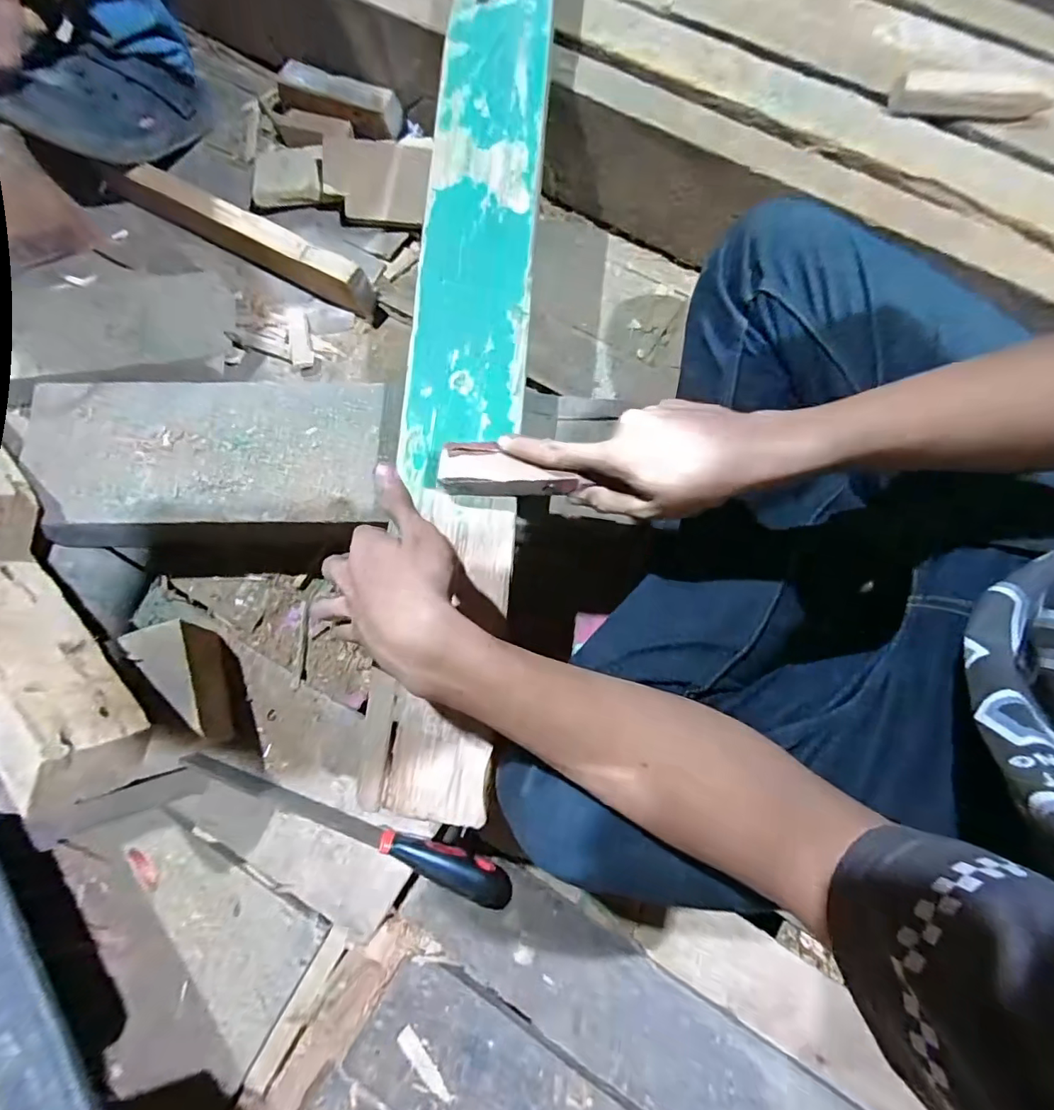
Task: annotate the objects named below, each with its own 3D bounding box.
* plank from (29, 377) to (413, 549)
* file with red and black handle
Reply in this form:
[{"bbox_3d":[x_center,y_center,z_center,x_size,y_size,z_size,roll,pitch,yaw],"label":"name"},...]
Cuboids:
[{"bbox_3d":[-0.293,-0.090,0.494,0.342,0.053,0.154,-3,75,-1],"label":"plank"},{"bbox_3d":[-0.158,0.232,0.451,0.308,0.037,0.031,21,76,5],"label":"file with red and black handle"}]

